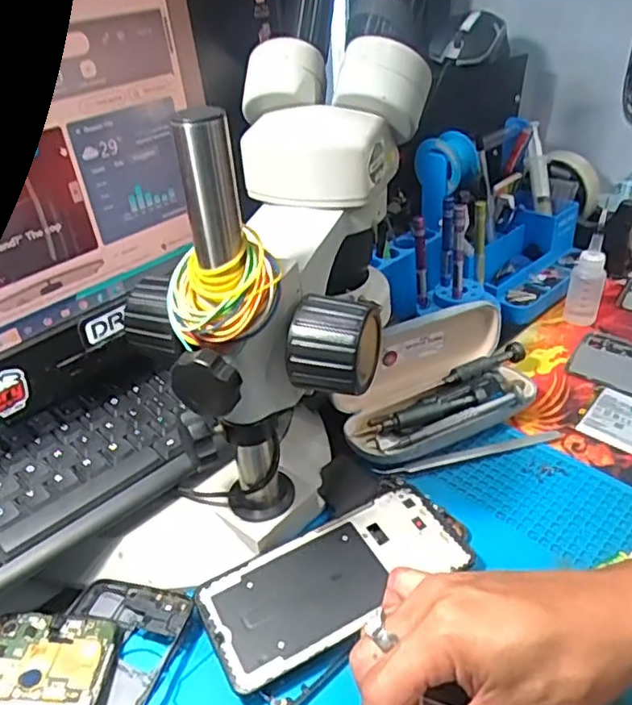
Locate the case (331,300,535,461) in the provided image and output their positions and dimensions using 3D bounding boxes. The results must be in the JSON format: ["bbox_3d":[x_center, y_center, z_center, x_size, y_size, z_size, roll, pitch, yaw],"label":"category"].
[{"bbox_3d":[0.101,0.019,0.486,0.176,0.074,0.094,-18,37,-19],"label":"case"}]

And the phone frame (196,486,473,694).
[{"bbox_3d":[0.012,0.134,0.371,0.159,0.008,0.072,-22,39,-24],"label":"phone frame"}]

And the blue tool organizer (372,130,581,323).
[{"bbox_3d":[0.168,-0.123,0.598,0.140,0.144,0.235,26,45,36],"label":"blue tool organizer"}]

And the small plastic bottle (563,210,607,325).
[{"bbox_3d":[0.257,-0.074,0.575,0.029,0.107,0.026,15,39,25],"label":"small plastic bottle"}]

